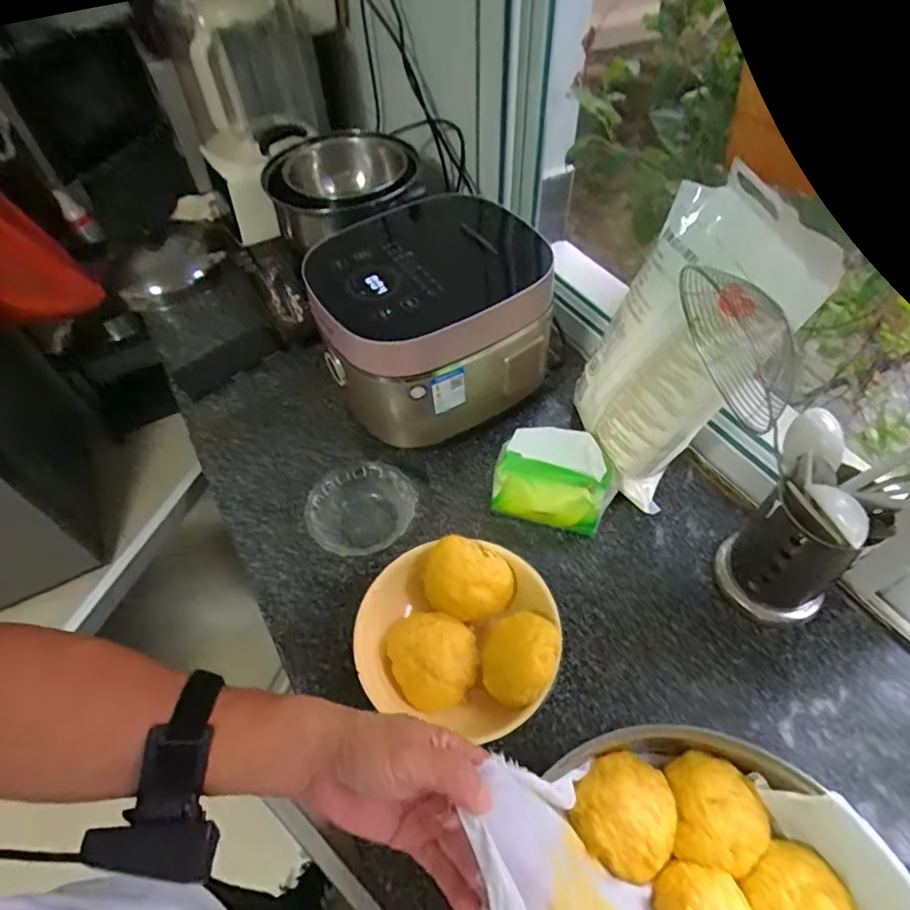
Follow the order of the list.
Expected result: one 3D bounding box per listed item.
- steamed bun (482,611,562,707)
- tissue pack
[{"bbox_3d":[0.065,0.199,0.553,0.071,0.054,0.079,30,60,22],"label":"steamed bun"},{"bbox_3d":[0.125,0.031,0.700,0.139,0.085,0.106,10,55,10],"label":"tissue pack"}]

